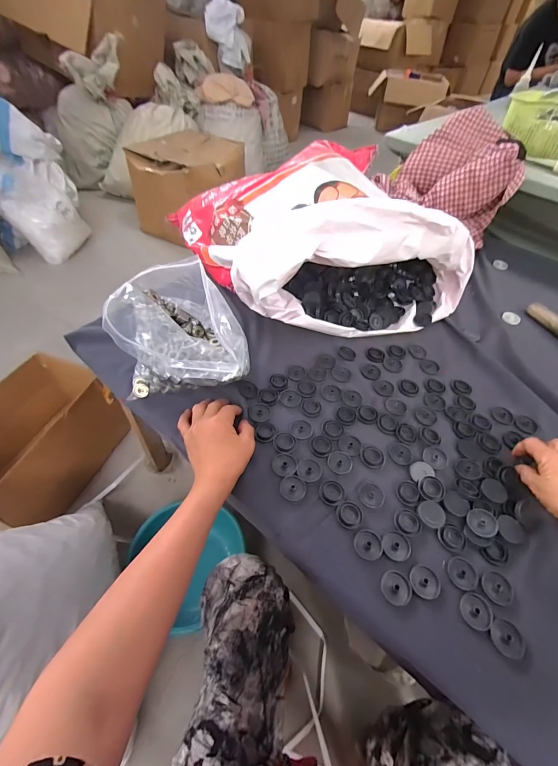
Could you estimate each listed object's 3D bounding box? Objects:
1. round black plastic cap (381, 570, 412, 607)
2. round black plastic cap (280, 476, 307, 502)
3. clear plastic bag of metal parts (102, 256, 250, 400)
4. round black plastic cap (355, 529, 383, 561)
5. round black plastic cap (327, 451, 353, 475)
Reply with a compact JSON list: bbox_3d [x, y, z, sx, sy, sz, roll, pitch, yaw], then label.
[{"bbox_3d":[0.132,0.230,0.380,0.030,0.008,0.034,-19,54,-20],"label":"round black plastic cap"},{"bbox_3d":[0.019,0.136,0.440,0.033,0.004,0.032,2,50,-3],"label":"round black plastic cap"},{"bbox_3d":[-0.138,-0.105,0.496,0.178,0.167,0.184,1,50,-4],"label":"clear plastic bag of metal parts"},{"bbox_3d":[0.108,0.195,0.408,0.031,0.008,0.031,2,50,-3],"label":"round black plastic cap"},{"bbox_3d":[0.085,0.110,0.467,0.033,0.004,0.034,2,50,-3],"label":"round black plastic cap"}]

